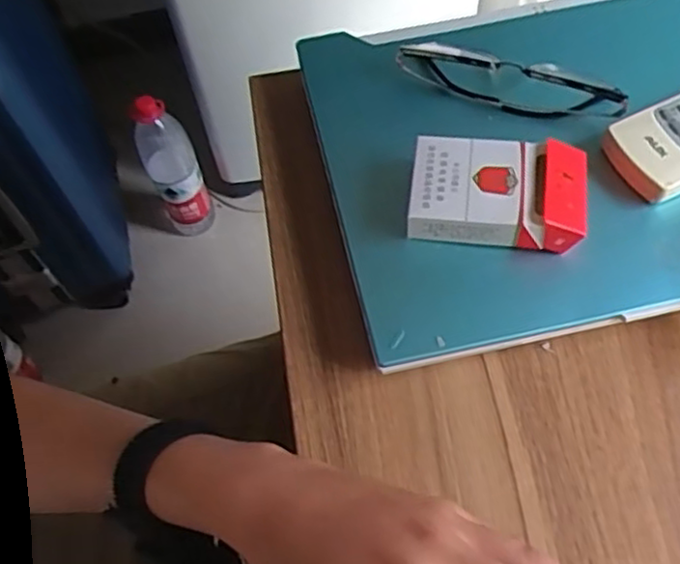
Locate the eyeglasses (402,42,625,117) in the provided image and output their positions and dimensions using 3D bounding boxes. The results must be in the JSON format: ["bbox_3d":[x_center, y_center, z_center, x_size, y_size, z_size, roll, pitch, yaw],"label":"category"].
[{"bbox_3d":[0.109,-0.131,0.438,0.144,0.027,0.032,17,63,13],"label":"eyeglasses"}]

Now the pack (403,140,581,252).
[{"bbox_3d":[0.090,-0.051,0.393,0.094,0.028,0.057,5,61,7],"label":"pack"}]

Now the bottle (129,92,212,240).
[{"bbox_3d":[-0.298,-0.196,1.244,0.090,0.308,0.088,-25,62,-10],"label":"bottle"}]

